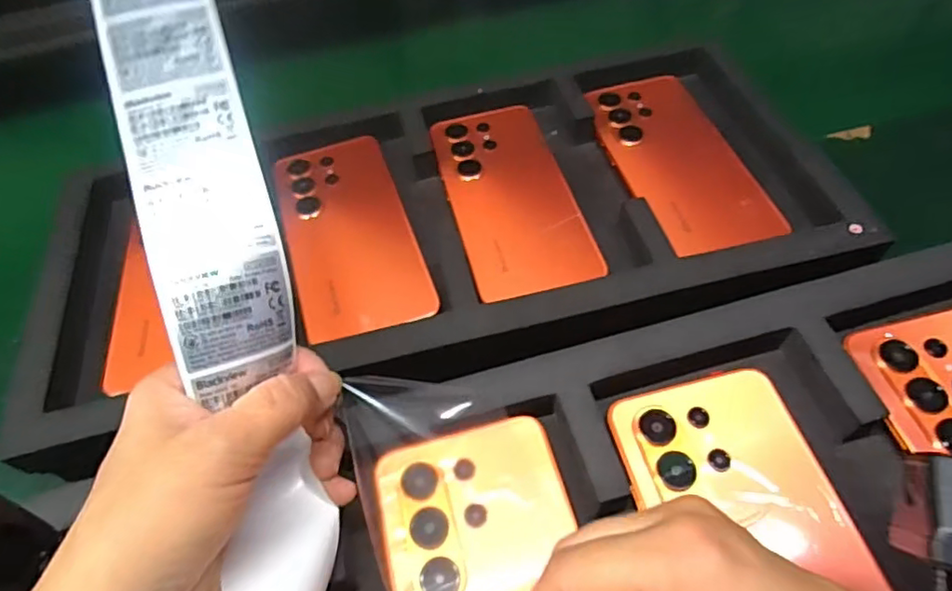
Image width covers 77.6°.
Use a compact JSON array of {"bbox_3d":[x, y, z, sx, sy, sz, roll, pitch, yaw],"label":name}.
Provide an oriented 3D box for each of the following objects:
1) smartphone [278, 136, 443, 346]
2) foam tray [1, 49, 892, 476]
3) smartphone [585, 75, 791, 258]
[{"bbox_3d":[-0.082,-0.042,0.379,0.075,0.006,0.162,-18,55,-7],"label":"smartphone"},{"bbox_3d":[-0.022,-0.047,0.367,0.463,0.040,0.231,-15,55,-6],"label":"foam tray"},{"bbox_3d":[0.132,-0.094,0.397,0.076,0.007,0.168,-13,54,-4],"label":"smartphone"}]

